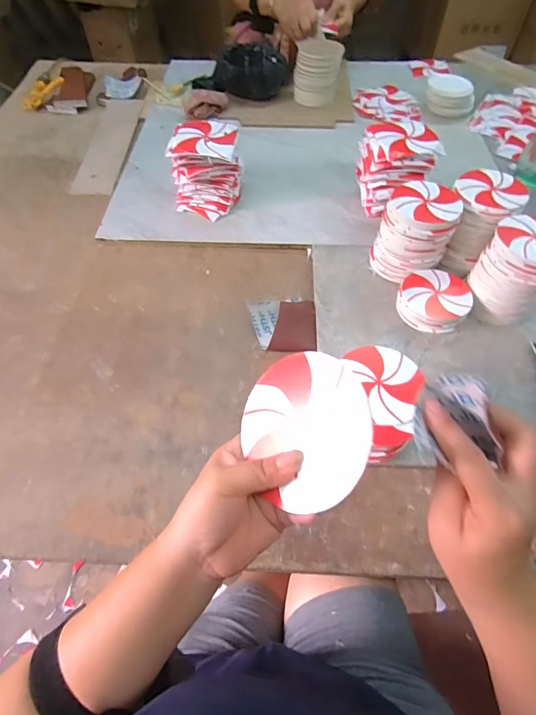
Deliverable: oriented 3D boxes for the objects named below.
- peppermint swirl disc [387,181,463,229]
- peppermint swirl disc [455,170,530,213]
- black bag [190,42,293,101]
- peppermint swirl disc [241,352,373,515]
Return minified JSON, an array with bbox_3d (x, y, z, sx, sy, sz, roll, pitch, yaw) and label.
[{"bbox_3d":[0.229,-0.222,0.561,0.098,0.012,0.092,0,63,-1],"label":"peppermint swirl disc"},{"bbox_3d":[0.334,-0.251,0.581,0.100,0.010,0.104,0,56,1],"label":"peppermint swirl disc"},{"bbox_3d":[-0.070,-0.723,0.975,0.215,0.085,0.154,39,65,24],"label":"black bag"},{"bbox_3d":[0.023,0.044,0.252,0.091,0.004,0.099,-12,70,38],"label":"peppermint swirl disc"}]

